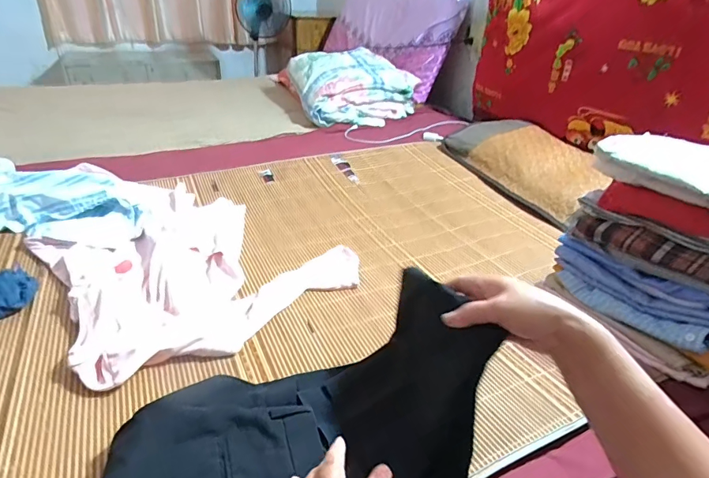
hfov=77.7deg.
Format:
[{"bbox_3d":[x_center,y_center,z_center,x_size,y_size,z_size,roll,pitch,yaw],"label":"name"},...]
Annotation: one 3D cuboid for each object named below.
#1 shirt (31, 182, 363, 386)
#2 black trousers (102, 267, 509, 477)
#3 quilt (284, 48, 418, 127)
[{"bbox_3d":[-0.334,0.020,0.837,0.560,0.034,0.460,28,37,35],"label":"shirt"},{"bbox_3d":[-0.036,0.203,0.485,0.452,0.107,0.236,-22,39,-28],"label":"black trousers"},{"bbox_3d":[0.010,-0.611,1.764,0.475,0.207,0.426,-8,32,-18],"label":"quilt"}]

